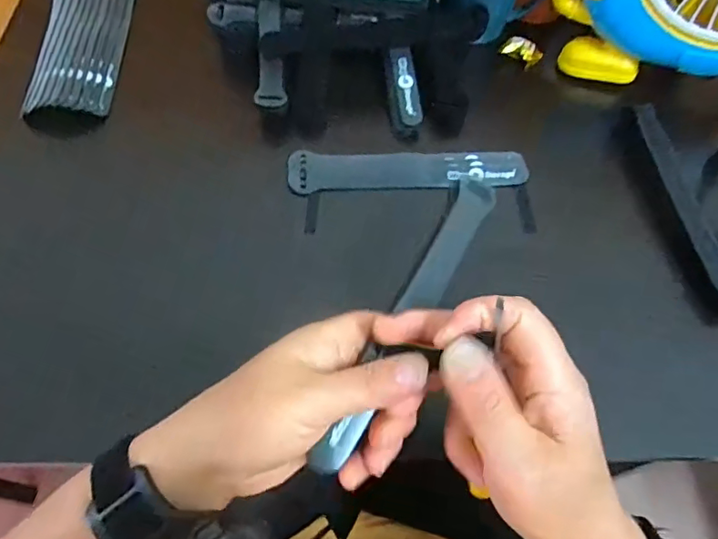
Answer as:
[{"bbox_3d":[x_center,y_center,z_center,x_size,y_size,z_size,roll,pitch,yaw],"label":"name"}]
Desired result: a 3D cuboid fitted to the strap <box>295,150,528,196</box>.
[{"bbox_3d":[0.043,-0.086,0.455,0.204,0.004,0.041,-1,61,-3],"label":"strap"}]

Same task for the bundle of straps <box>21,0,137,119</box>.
[{"bbox_3d":[-0.268,-0.226,0.514,0.074,0.015,0.202,-3,61,-3],"label":"bundle of straps"}]

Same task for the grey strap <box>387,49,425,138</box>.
[{"bbox_3d":[0.042,-0.164,0.484,0.027,0.019,0.089,-4,79,-4],"label":"grey strap"}]

